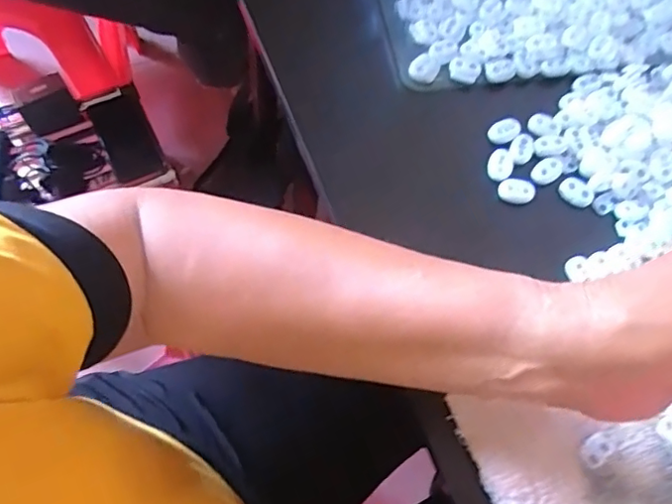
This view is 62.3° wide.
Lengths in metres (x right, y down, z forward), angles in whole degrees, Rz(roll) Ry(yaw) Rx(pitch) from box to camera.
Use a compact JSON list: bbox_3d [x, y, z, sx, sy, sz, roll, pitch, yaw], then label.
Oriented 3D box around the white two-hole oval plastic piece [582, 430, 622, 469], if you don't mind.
[{"bbox_3d":[0.141,0.102,0.293,0.028,0.004,0.012,-34,73,-17],"label":"white two-hole oval plastic piece"}]

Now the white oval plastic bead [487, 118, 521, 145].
[{"bbox_3d":[0.118,-0.084,0.388,0.025,0.004,0.016,-28,71,-15],"label":"white oval plastic bead"}]

